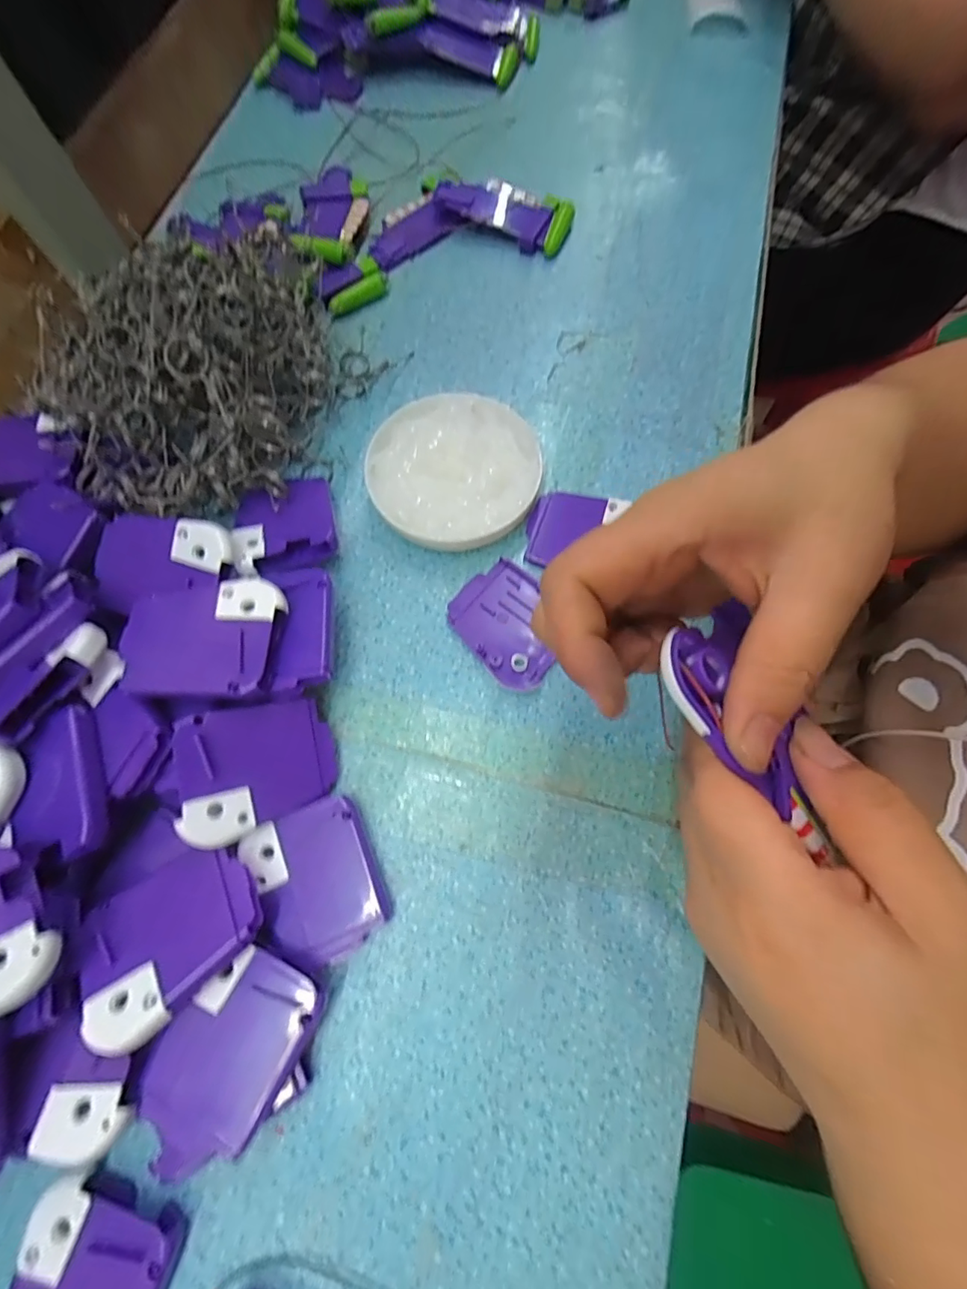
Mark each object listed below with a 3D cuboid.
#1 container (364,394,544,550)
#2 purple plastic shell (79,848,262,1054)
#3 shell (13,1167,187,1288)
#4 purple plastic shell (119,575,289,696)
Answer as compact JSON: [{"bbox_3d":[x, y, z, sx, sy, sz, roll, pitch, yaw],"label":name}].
[{"bbox_3d":[-0.015,-0.094,0.277,0.088,0.026,0.094,0,71,1],"label":"container"},{"bbox_3d":[-0.118,0.107,0.191,0.060,0.014,0.049,-35,74,-10],"label":"purple plastic shell"},{"bbox_3d":[-0.138,0.224,0.178,0.053,0.014,0.063,19,73,7],"label":"shell"},{"bbox_3d":[-0.119,-0.003,0.222,0.063,0.015,0.052,1,71,3],"label":"purple plastic shell"}]

